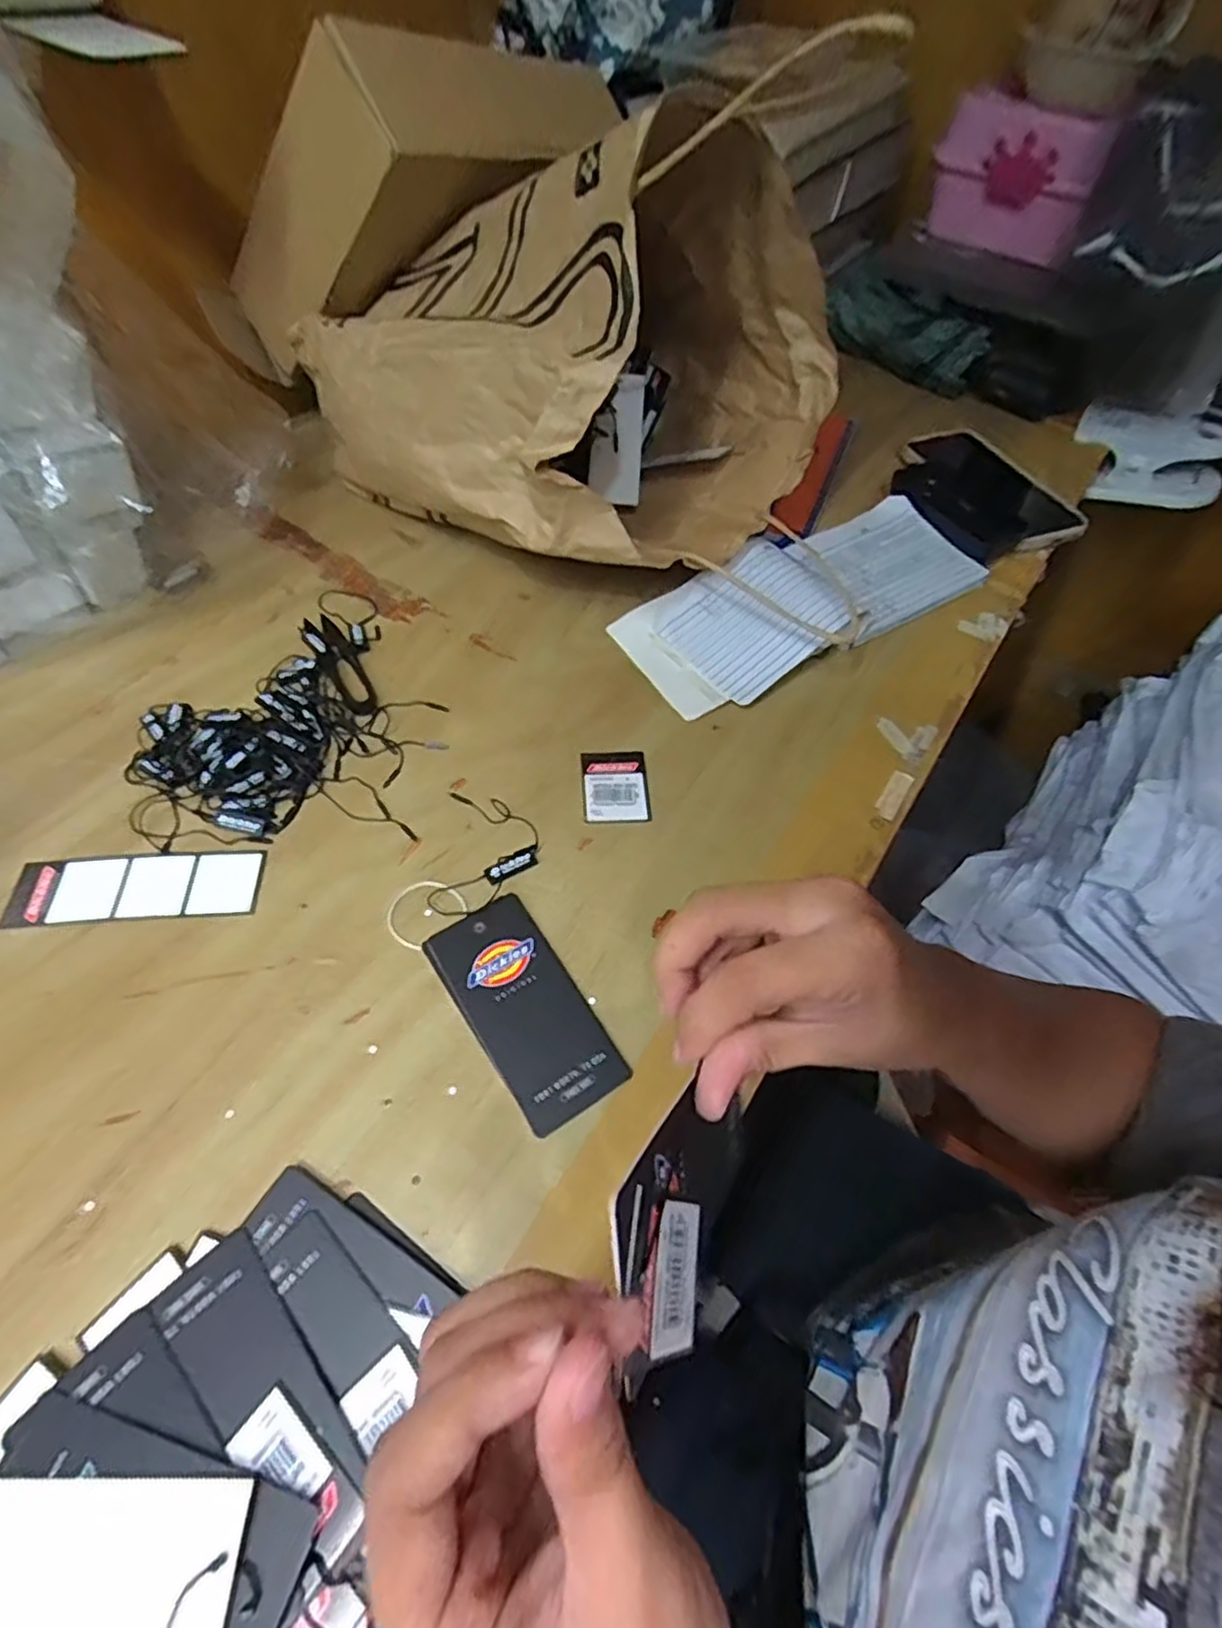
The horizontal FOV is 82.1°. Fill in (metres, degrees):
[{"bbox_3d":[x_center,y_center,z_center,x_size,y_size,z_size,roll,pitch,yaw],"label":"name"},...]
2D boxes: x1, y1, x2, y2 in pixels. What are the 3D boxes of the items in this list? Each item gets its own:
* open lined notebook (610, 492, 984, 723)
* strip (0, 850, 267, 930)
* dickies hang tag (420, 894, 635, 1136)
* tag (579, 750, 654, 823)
[{"bbox_3d":[0.141,-0.158,0.492,0.276,0.038,0.110,-29,61,-21],"label":"open lined notebook"},{"bbox_3d":[-0.242,0.037,0.359,0.118,0.004,0.035,-3,55,-5],"label":"strip"},{"bbox_3d":[-0.041,0.090,0.331,0.052,0.004,0.110,-29,61,-21],"label":"dickies hang tag"},{"bbox_3d":[0.003,-0.017,0.406,0.037,0.004,0.048,-2,55,-4],"label":"tag"}]

